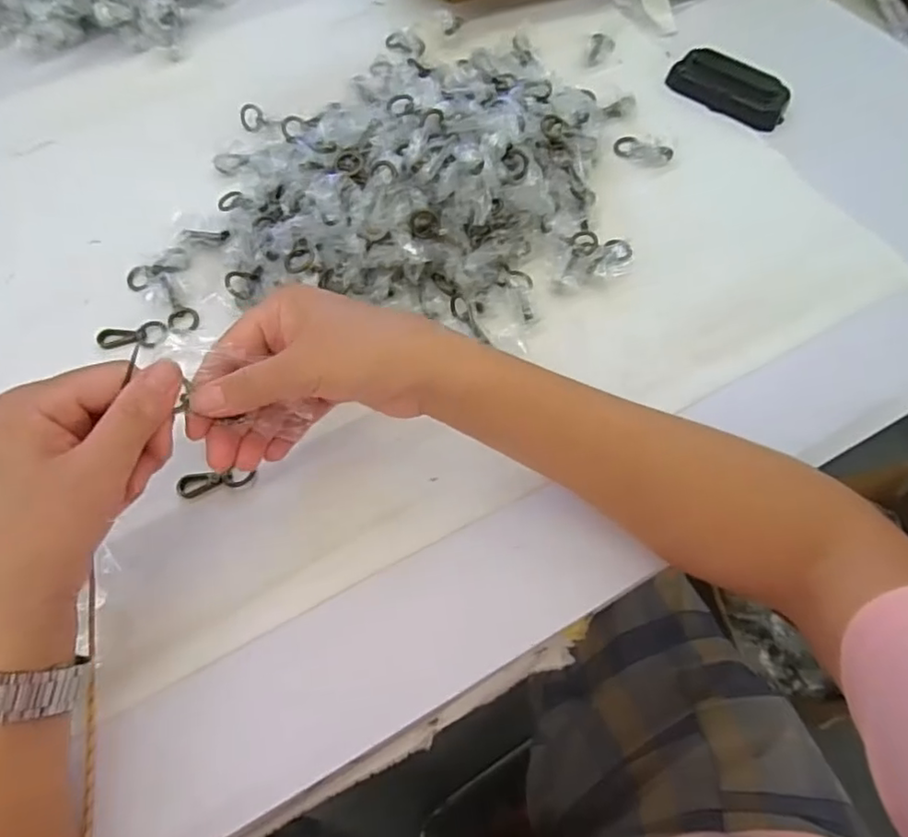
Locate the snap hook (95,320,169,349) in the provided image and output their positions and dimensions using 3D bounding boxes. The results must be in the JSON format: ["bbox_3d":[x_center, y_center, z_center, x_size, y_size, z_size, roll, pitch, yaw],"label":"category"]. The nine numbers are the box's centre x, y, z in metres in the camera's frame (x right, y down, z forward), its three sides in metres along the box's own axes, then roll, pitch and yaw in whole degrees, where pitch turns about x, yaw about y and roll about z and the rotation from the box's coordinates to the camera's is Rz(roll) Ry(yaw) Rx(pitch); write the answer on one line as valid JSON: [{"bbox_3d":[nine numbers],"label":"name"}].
[{"bbox_3d":[-0.245,-0.063,0.453,0.049,0.008,0.019,-7,66,-4],"label":"snap hook"}]

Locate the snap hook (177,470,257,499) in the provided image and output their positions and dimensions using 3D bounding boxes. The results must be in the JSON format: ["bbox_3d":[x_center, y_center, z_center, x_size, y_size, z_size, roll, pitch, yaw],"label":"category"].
[{"bbox_3d":[-0.159,0.042,0.399,0.050,0.005,0.015,-11,66,-6],"label":"snap hook"}]

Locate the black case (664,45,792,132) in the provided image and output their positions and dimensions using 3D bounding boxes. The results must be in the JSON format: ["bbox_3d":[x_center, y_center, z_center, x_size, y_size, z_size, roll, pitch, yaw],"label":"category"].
[{"bbox_3d":[0.253,-0.304,0.547,0.108,0.023,0.043,29,69,12],"label":"black case"}]

